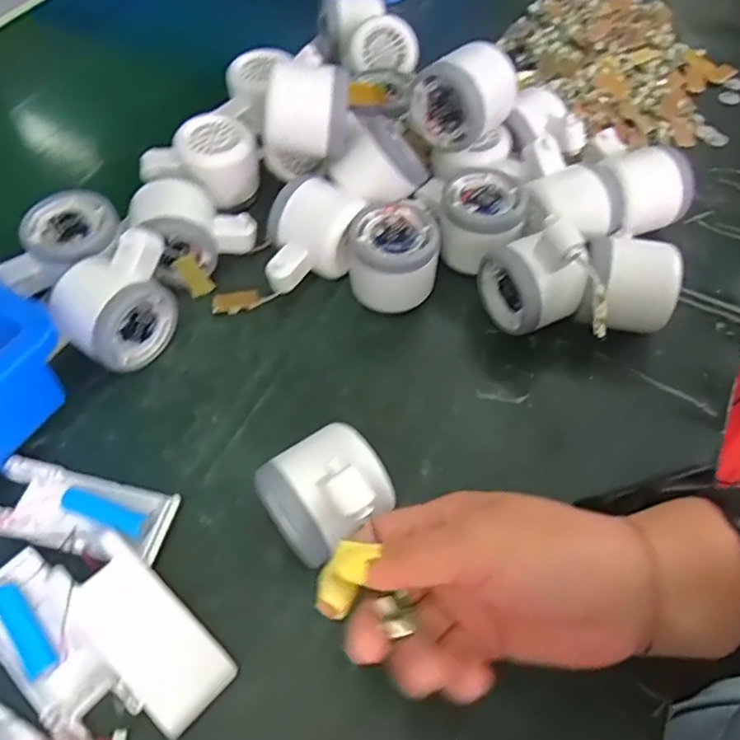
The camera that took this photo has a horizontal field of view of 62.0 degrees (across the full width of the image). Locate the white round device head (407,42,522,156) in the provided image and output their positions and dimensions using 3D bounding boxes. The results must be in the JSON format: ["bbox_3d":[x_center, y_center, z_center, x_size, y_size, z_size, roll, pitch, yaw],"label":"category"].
[{"bbox_3d":[0.065,-0.193,0.438,0.059,0.064,0.056,30,61,18],"label":"white round device head"}]

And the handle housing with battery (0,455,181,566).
[{"bbox_3d":[-0.161,0.077,0.340,0.103,0.013,0.042,12,57,7],"label":"handle housing with battery"}]

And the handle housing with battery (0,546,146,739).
[{"bbox_3d":[-0.155,0.136,0.303,0.105,0.020,0.043,38,63,22],"label":"handle housing with battery"}]

